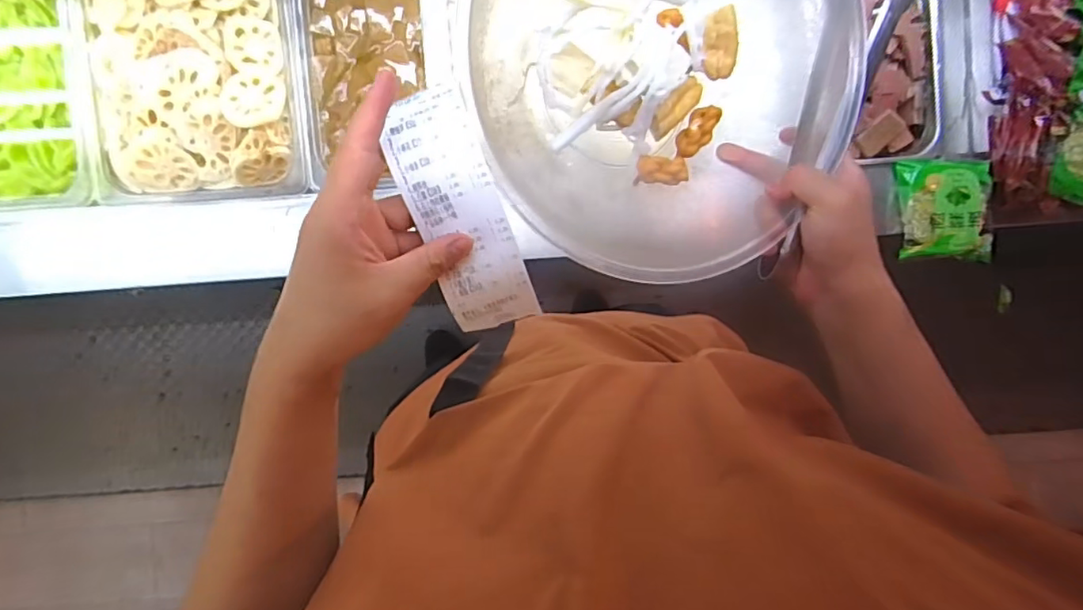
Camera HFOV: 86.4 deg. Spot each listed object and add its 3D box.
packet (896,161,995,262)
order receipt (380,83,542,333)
[{"bbox_3d":[0.593,-0.137,0.837,0.133,0.031,0.140,0,94,-2],"label":"packet"},{"bbox_3d":[-0.050,-0.055,0.367,0.055,0.020,0.155,-20,108,-1],"label":"order receipt"}]

